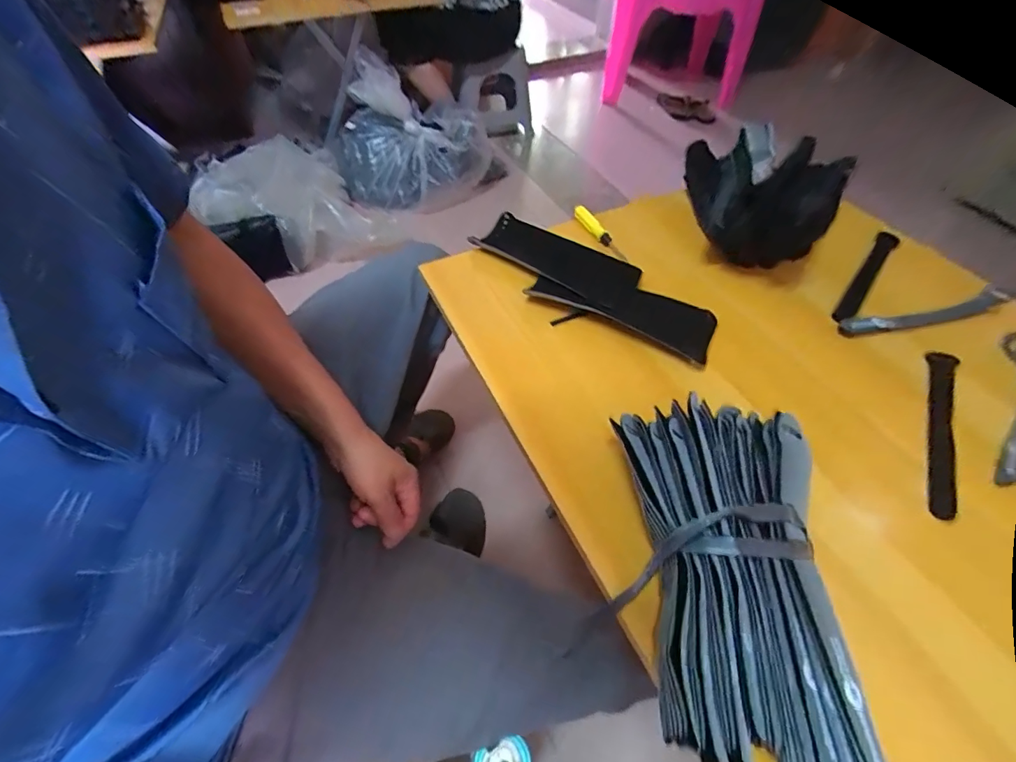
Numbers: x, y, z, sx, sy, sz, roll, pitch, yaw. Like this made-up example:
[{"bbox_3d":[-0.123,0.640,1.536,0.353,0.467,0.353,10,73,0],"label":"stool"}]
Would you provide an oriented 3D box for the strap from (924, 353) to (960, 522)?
[{"bbox_3d":[0.390,0.039,0.401,0.023,0.005,0.190,26,56,18],"label":"strap"}]

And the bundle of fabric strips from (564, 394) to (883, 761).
[{"bbox_3d":[0.129,0.121,0.292,0.119,0.088,0.203,8,53,6],"label":"bundle of fabric strips"}]

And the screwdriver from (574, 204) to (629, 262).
[{"bbox_3d":[0.116,-0.189,0.568,0.017,0.014,0.112,-19,55,-15],"label":"screwdriver"}]

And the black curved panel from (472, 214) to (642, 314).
[{"bbox_3d":[0.053,-0.147,0.531,0.202,0.018,0.068,29,57,20],"label":"black curved panel"}]

